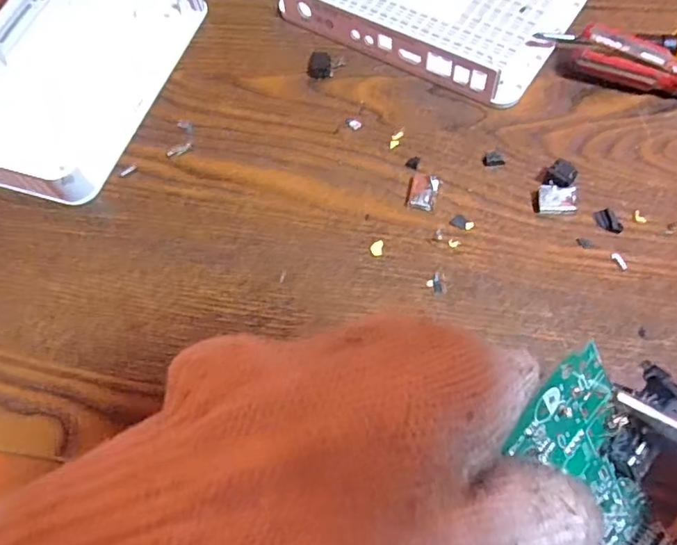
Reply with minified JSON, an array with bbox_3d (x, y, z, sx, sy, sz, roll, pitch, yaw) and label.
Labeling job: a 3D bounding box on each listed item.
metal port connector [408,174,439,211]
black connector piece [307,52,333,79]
[{"bbox_3d":[0.048,-0.046,0.302,0.015,0.005,0.023,12,67,9],"label":"metal port connector"},{"bbox_3d":[-0.012,-0.132,0.345,0.015,0.008,0.016,-6,66,1],"label":"black connector piece"}]

